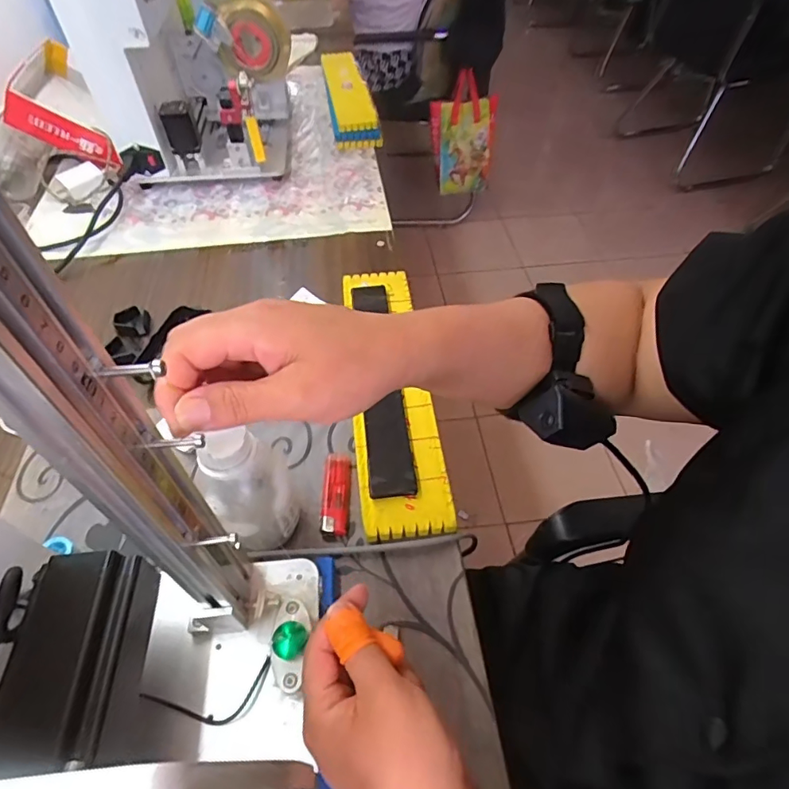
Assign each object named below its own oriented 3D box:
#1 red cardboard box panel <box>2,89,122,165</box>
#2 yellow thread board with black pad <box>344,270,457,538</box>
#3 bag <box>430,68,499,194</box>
[{"bbox_3d":[-0.491,-0.387,0.738,0.154,0.056,0.016,19,50,-19],"label":"red cardboard box panel"},{"bbox_3d":[-0.006,-0.016,0.525,0.078,0.024,0.340,-6,52,-4],"label":"yellow thread board with black pad"},{"bbox_3d":[0.189,-0.723,1.423,0.180,0.284,0.077,9,52,8],"label":"bag"}]

